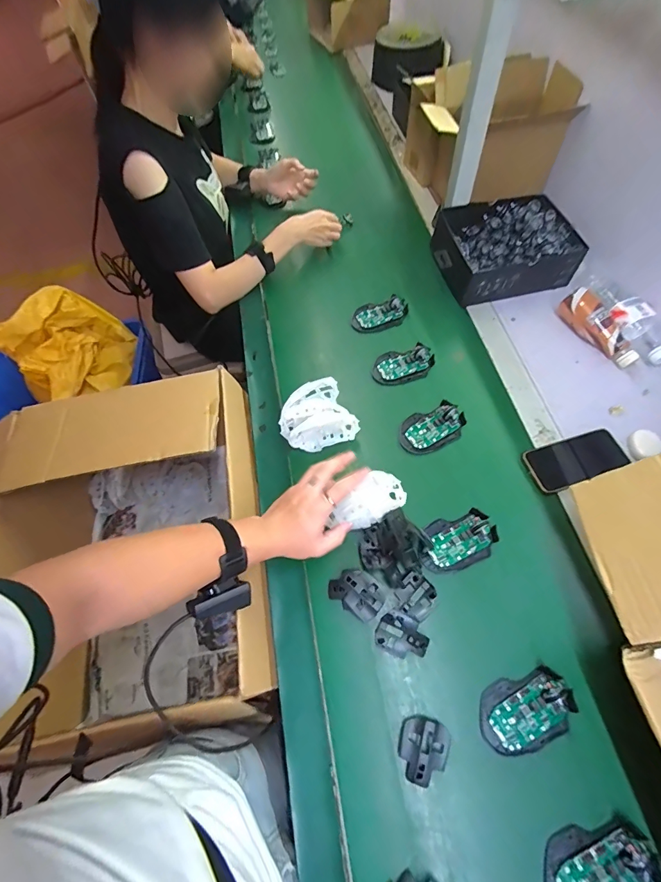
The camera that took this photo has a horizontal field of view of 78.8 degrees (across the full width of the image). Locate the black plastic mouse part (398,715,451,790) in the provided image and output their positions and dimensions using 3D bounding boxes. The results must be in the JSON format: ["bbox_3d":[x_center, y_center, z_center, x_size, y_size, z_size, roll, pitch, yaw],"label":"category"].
[{"bbox_3d":[0.108,0.364,0.474,0.056,0.019,0.066,15,62,13],"label":"black plastic mouse part"}]

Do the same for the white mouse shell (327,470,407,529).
[{"bbox_3d":[0.056,0.088,0.582,0.105,0.032,0.058,-32,101,-8],"label":"white mouse shell"}]

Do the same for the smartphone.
[{"bbox_3d":[0.385,0.029,0.632,0.145,0.016,0.074,-17,59,-6],"label":"smartphone"}]

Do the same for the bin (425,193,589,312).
[{"bbox_3d":[0.345,-0.387,0.822,0.258,0.093,0.194,-13,59,-3],"label":"bin"}]

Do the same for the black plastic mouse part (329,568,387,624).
[{"bbox_3d":[0.037,0.207,0.551,0.074,0.019,0.052,29,65,20],"label":"black plastic mouse part"}]

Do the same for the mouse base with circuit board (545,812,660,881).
[{"bbox_3d":[0.282,0.444,0.412,0.114,0.020,0.070,-14,59,-4],"label":"mouse base with circuit board"}]

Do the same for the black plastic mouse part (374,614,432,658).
[{"bbox_3d":[0.093,0.263,0.532,0.066,0.014,0.042,26,64,18],"label":"black plastic mouse part"}]

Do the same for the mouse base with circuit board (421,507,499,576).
[{"bbox_3d":[0.185,0.143,0.582,0.114,0.024,0.073,-22,60,-9],"label":"mouse base with circuit board"}]

